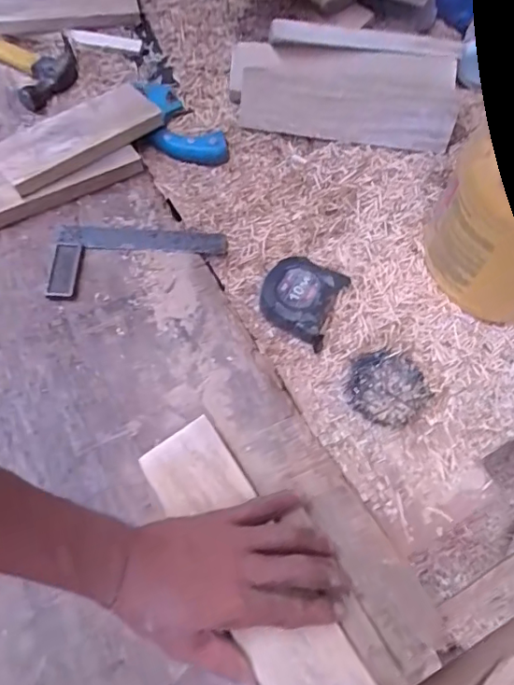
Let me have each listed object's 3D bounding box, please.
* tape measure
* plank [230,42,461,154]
[{"bbox_3d":[0.046,-0.046,0.576,0.081,0.034,0.084,21,60,6],"label":"tape measure"},{"bbox_3d":[0.099,-0.313,0.664,0.285,0.024,0.113,13,96,13],"label":"plank"}]

